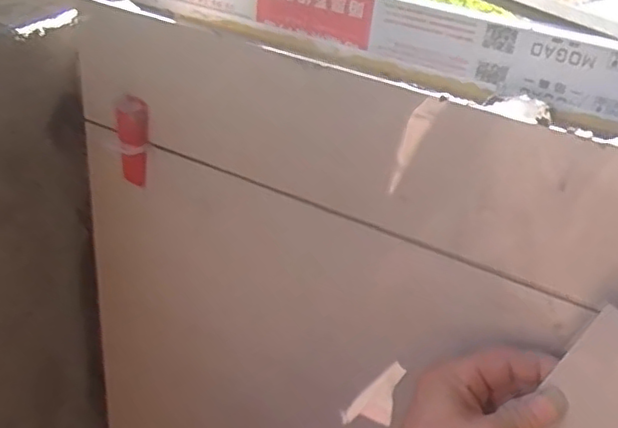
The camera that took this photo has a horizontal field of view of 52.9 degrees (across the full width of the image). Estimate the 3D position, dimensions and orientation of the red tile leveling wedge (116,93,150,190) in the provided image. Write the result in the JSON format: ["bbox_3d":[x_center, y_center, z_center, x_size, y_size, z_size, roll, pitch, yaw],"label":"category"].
[{"bbox_3d":[-0.140,-0.056,0.499,0.023,0.079,0.016,-2,32,-14],"label":"red tile leveling wedge"}]

